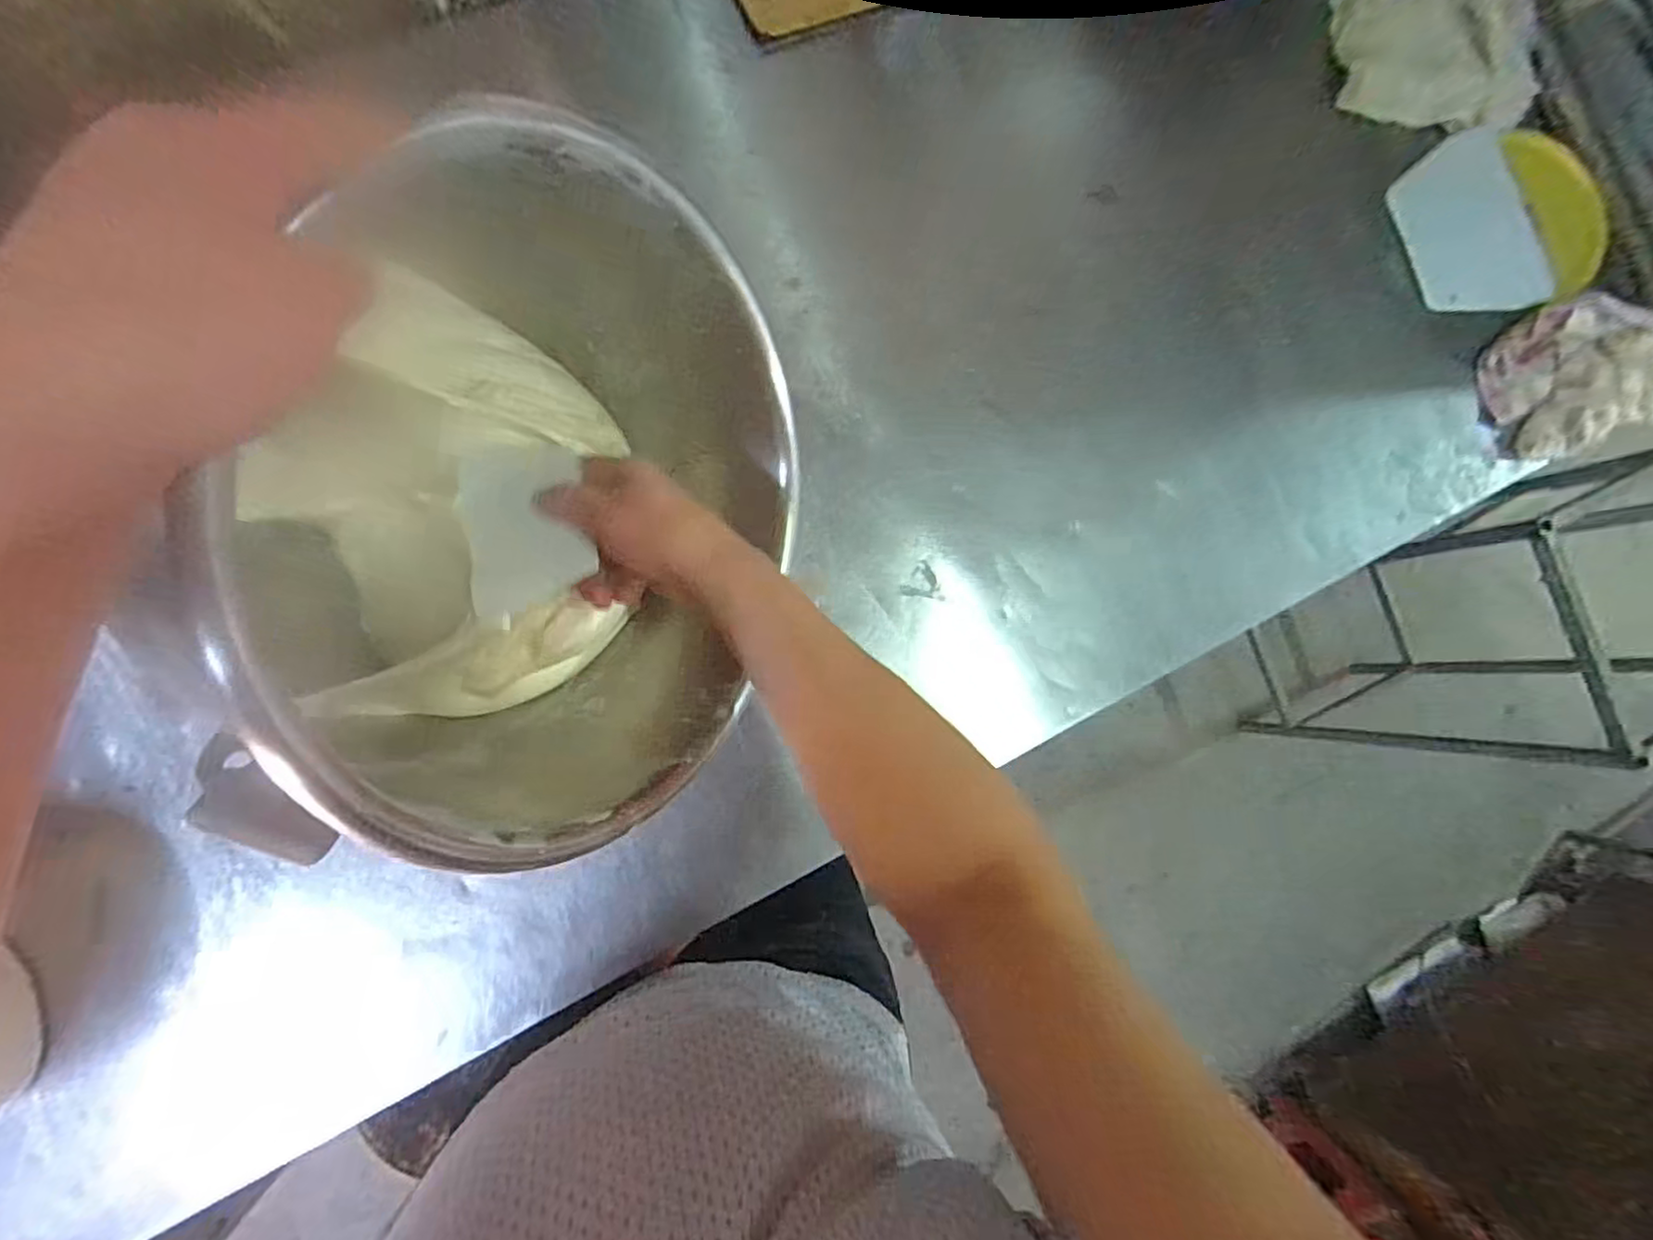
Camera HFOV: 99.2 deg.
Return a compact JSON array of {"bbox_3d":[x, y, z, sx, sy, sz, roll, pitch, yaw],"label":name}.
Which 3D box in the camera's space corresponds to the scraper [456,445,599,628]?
[{"bbox_3d":[-0.205,-0.063,0.485,0.078,0.006,0.109,-10,100,-30],"label":"scraper"}]

